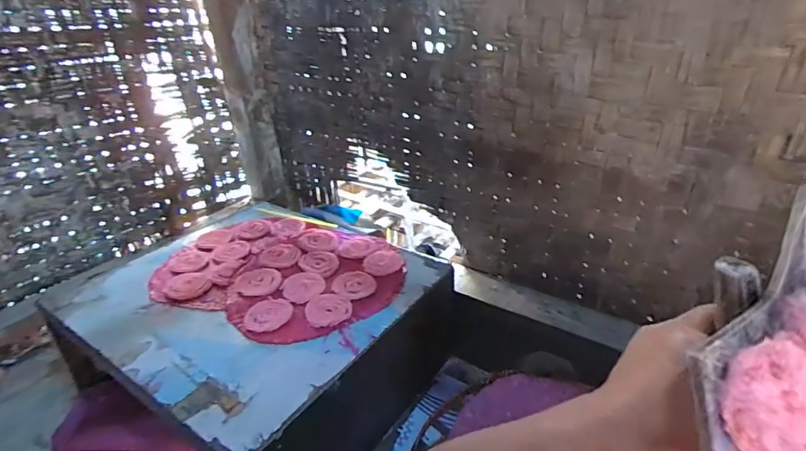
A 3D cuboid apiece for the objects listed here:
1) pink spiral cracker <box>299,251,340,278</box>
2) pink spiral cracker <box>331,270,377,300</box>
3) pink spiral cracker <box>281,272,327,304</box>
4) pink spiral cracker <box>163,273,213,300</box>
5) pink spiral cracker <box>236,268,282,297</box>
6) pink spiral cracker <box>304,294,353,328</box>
[{"bbox_3d":[-0.173,0.079,0.916,0.079,0.013,0.082,1,29,7],"label":"pink spiral cracker"},{"bbox_3d":[-0.092,0.112,0.850,0.083,0.007,0.078,-2,29,1],"label":"pink spiral cracker"},{"bbox_3d":[-0.188,0.114,0.851,0.081,0.007,0.088,-16,31,-23],"label":"pink spiral cracker"},{"bbox_3d":[-0.414,0.115,0.862,0.076,0.012,0.084,-22,34,-31],"label":"pink spiral cracker"},{"bbox_3d":[-0.278,0.106,0.858,0.085,0.008,0.084,1,29,7],"label":"pink spiral cracker"},{"bbox_3d":[-0.131,0.148,0.790,0.078,0.010,0.082,-12,30,-16],"label":"pink spiral cracker"}]

